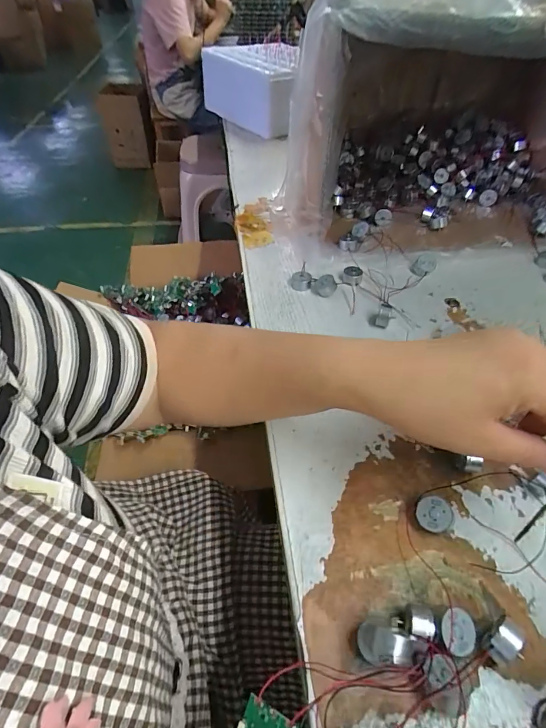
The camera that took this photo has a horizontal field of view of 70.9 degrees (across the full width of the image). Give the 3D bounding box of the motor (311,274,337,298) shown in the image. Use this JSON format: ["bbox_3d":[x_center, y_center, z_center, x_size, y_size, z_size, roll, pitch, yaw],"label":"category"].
[{"bbox_3d":[0.060,-0.096,0.456,0.030,0.017,0.024,8,46,5],"label":"motor"}]

